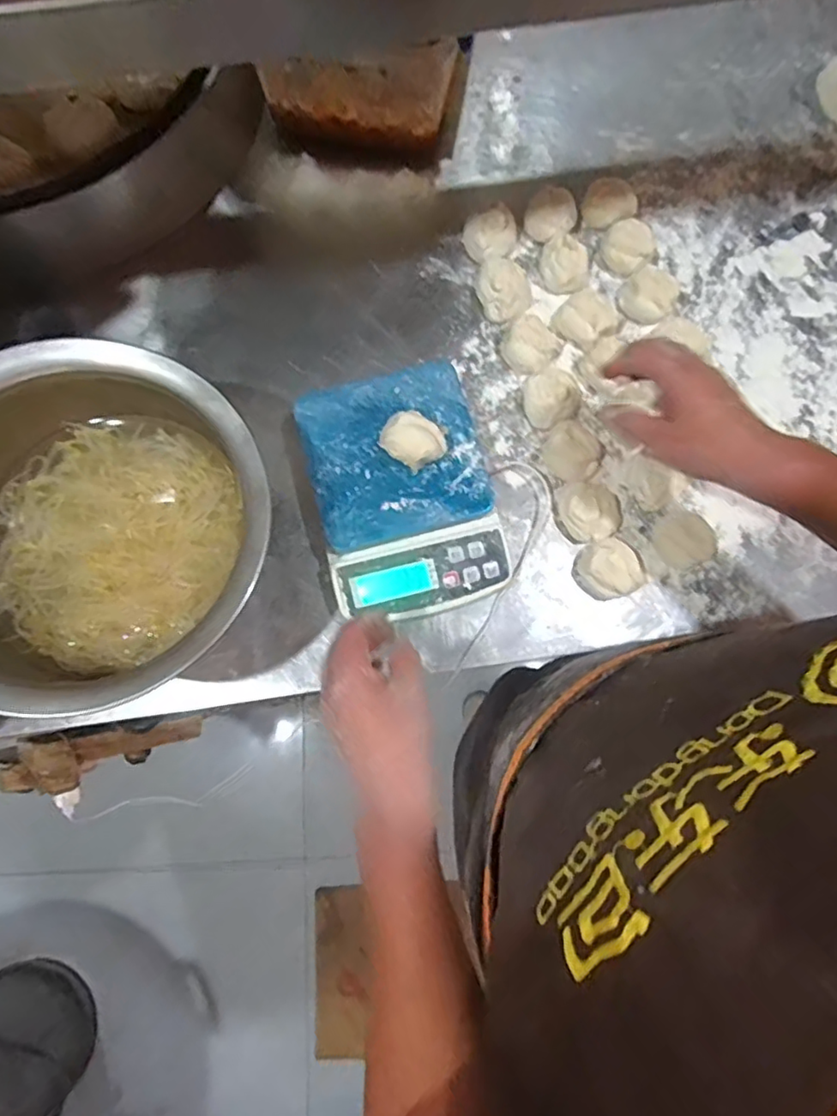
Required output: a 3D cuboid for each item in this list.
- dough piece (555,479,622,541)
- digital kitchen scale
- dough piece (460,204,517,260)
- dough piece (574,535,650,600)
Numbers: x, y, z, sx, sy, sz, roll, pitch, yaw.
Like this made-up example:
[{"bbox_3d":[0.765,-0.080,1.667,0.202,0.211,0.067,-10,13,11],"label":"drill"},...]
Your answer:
[{"bbox_3d":[0.162,-0.044,0.558,0.056,0.033,0.053,0,78,0],"label":"dough piece"},{"bbox_3d":[-0.014,-0.059,0.550,0.154,0.052,0.218,-14,78,-3],"label":"digital kitchen scale"},{"bbox_3d":[0.075,-0.337,0.616,0.050,0.032,0.047,0,78,0],"label":"dough piece"},{"bbox_3d":[0.179,0.010,0.546,0.064,0.032,0.051,-9,78,-2],"label":"dough piece"}]

